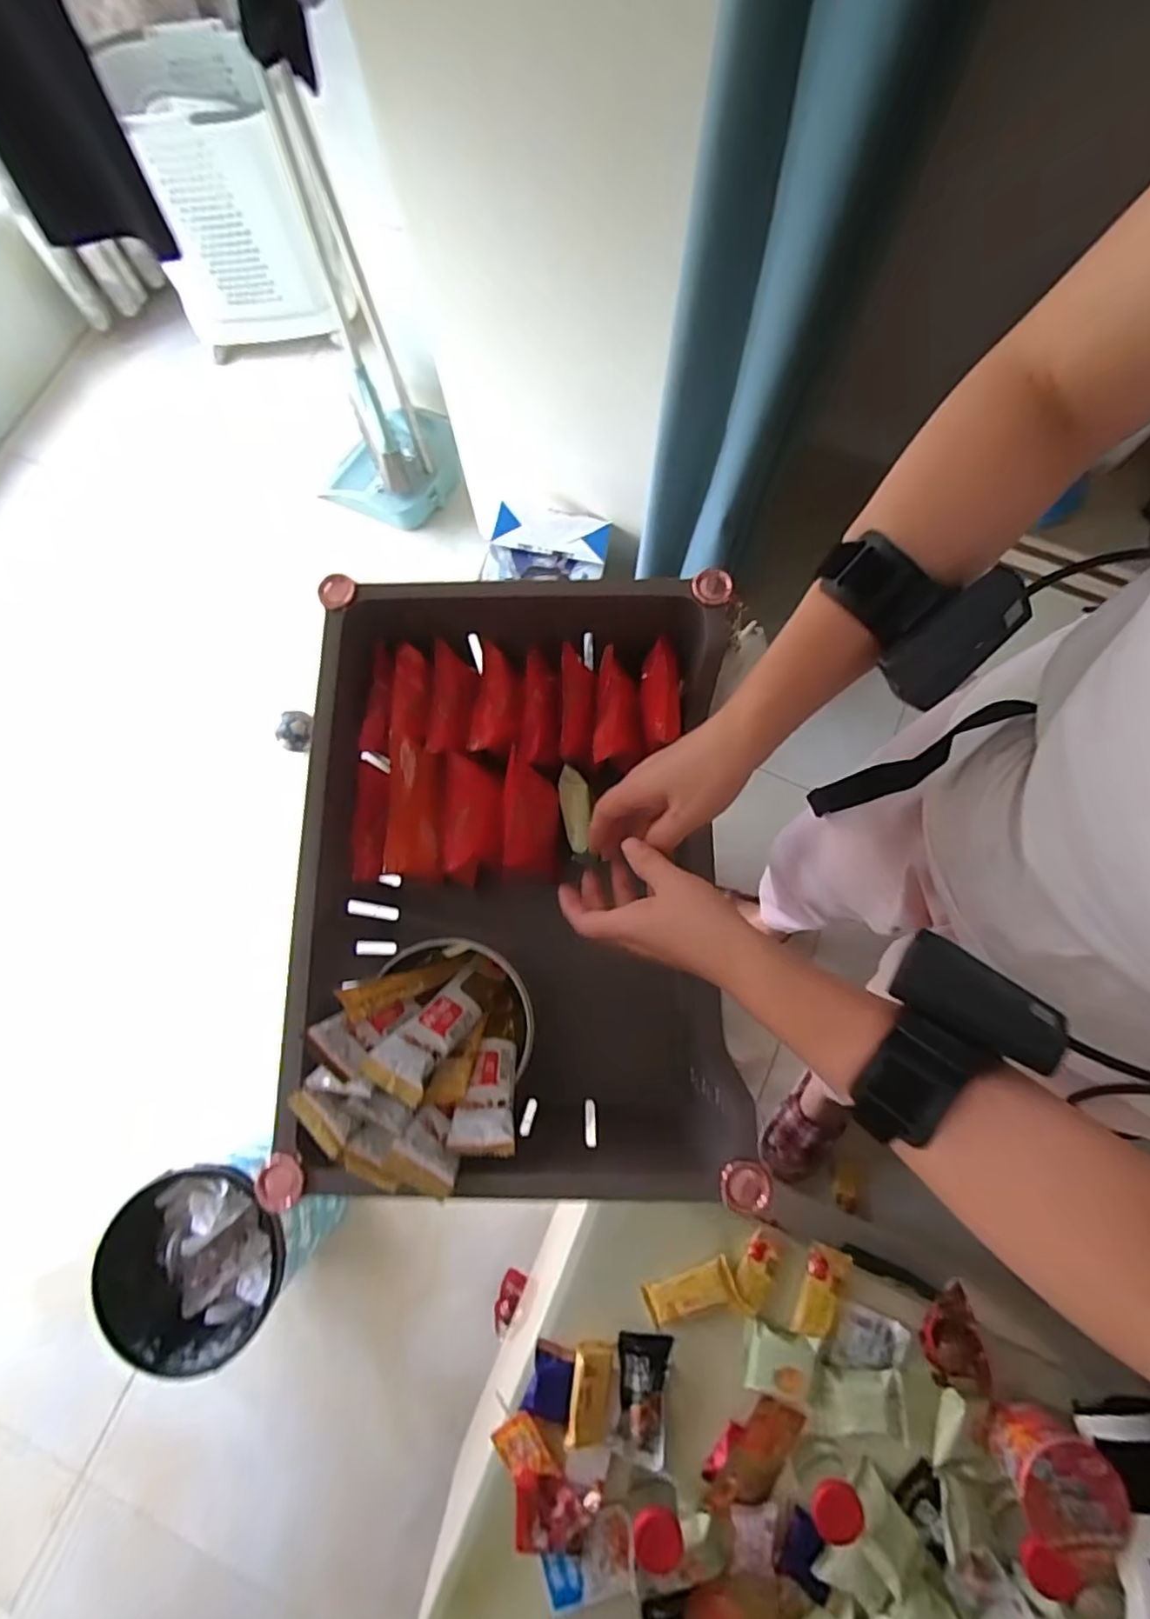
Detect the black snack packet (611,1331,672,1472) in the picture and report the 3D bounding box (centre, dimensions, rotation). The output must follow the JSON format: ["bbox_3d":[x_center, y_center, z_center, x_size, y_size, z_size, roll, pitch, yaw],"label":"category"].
[{"bbox_3d":[0.071,0.629,0.673,0.056,0.025,0.116,8,78,3],"label":"black snack packet"}]

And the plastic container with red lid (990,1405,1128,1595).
[{"bbox_3d":[0.472,0.683,0.621,0.094,0.072,0.139,-6,77,0],"label":"plastic container with red lid"}]

